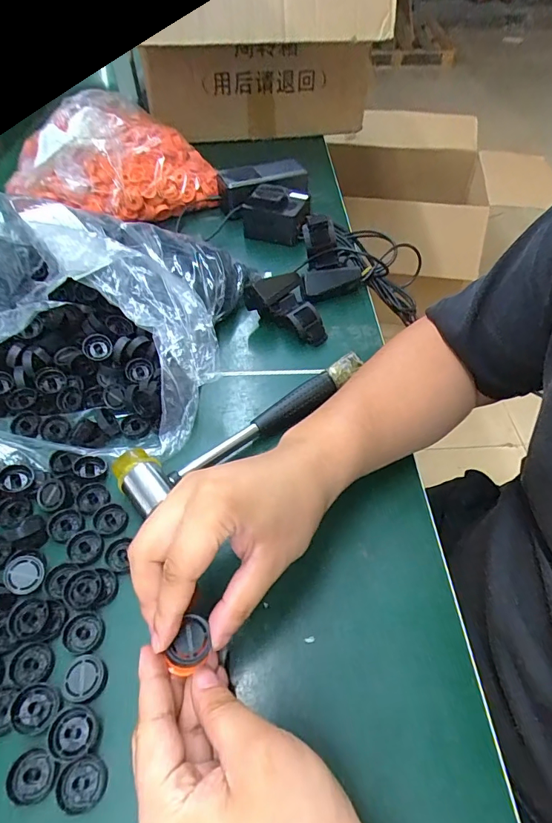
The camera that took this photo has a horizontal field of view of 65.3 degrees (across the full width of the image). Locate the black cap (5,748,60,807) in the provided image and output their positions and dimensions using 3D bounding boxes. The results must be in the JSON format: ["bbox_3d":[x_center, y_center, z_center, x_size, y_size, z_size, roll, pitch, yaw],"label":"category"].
[{"bbox_3d":[-0.137,0.205,0.241,0.025,0.005,0.023,-1,51,1],"label":"black cap"}]

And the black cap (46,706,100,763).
[{"bbox_3d":[-0.117,0.187,0.250,0.027,0.008,0.025,-1,51,1],"label":"black cap"}]

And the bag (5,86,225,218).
[{"bbox_3d":[-0.249,-0.394,0.653,0.279,0.101,0.234,-17,53,-11],"label":"bag"}]

